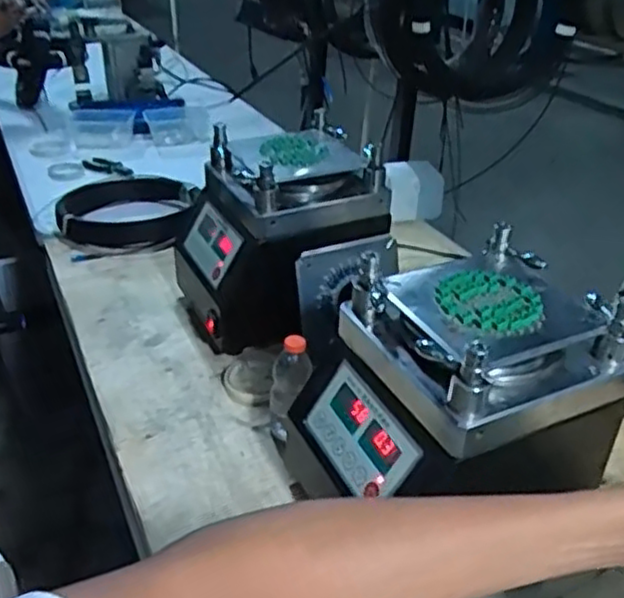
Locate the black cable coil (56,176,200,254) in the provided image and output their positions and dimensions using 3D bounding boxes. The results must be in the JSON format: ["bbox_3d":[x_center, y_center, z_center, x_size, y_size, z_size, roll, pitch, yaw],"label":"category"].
[{"bbox_3d":[-0.387,-0.195,1.449,0.277,0.061,0.325,-3,32,-8],"label":"black cable coil"}]

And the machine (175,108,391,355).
[{"bbox_3d":[-0.058,-0.106,1.090,0.277,0.285,0.250,-13,35,-20],"label":"machine"}]

